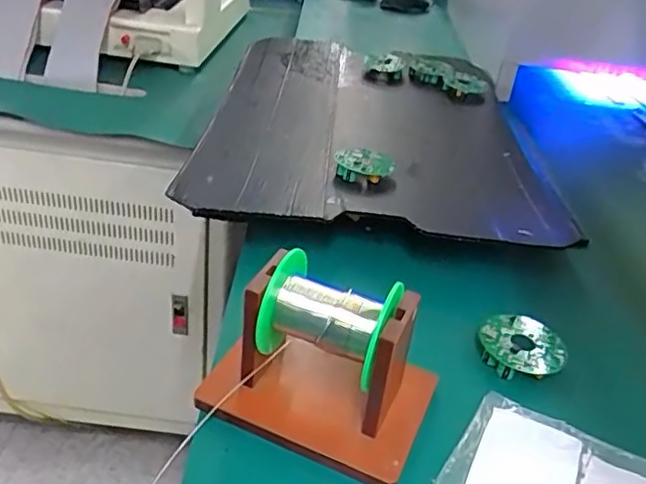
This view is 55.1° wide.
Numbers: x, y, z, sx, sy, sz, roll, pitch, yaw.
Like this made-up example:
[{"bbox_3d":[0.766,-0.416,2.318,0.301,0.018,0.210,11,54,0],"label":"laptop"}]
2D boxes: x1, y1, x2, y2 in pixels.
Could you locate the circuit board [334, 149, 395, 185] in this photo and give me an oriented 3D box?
[{"bbox_3d":[0.040,-0.082,0.638,0.052,0.019,0.049,-2,34,-14],"label":"circuit board"}]

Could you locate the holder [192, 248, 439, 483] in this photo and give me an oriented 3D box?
[{"bbox_3d":[0.002,0.068,0.393,0.135,0.090,0.090,18,35,17],"label":"holder"}]

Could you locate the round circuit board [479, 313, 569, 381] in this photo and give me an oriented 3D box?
[{"bbox_3d":[0.151,0.079,0.471,0.061,0.015,0.053,6,33,-2],"label":"round circuit board"}]

